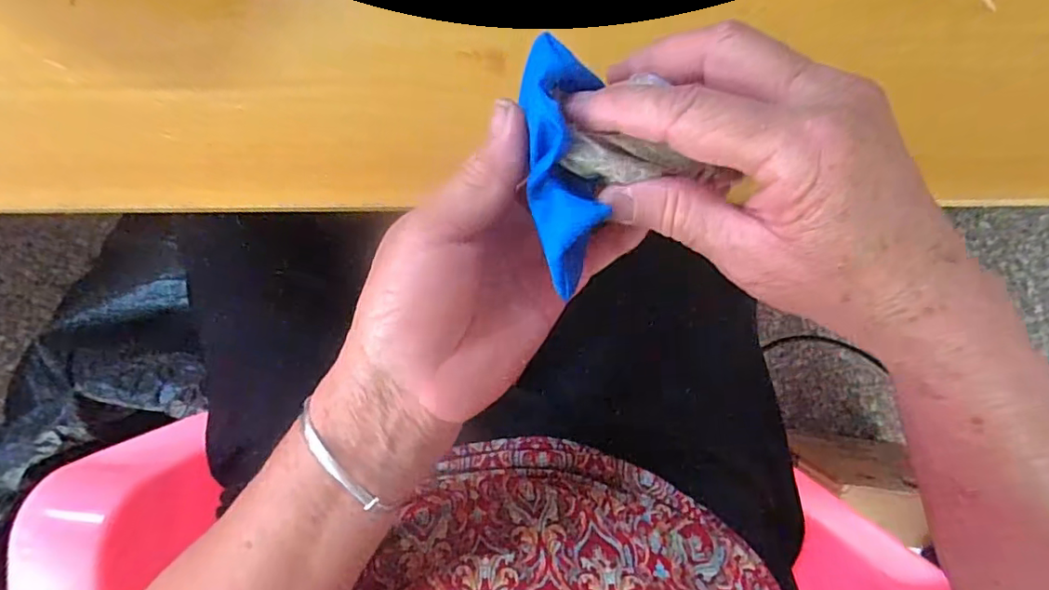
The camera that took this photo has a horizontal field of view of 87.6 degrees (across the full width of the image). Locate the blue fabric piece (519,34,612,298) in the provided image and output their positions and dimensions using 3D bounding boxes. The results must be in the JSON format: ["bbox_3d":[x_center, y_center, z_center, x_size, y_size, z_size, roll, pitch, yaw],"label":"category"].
[{"bbox_3d":[0.015,-0.045,0.202,0.026,0.017,0.090,-6,103,0],"label":"blue fabric piece"}]

